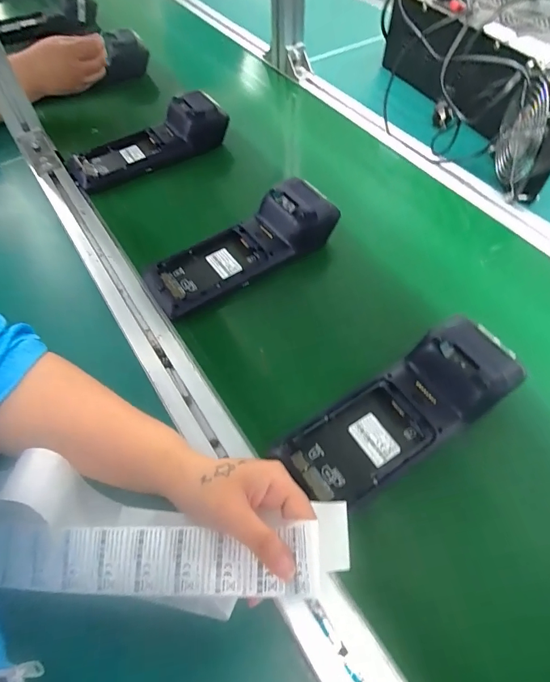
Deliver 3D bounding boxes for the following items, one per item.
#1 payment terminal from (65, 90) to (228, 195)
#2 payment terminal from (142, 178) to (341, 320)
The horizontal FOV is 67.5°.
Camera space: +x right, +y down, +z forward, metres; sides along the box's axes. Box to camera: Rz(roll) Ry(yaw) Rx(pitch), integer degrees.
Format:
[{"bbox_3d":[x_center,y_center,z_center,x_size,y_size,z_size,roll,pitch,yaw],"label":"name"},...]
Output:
[{"bbox_3d":[-0.181,-0.284,0.588,0.223,0.064,0.074,-26,61,-17],"label":"payment terminal"},{"bbox_3d":[-0.040,-0.110,0.468,0.219,0.057,0.081,-29,62,-18],"label":"payment terminal"}]

